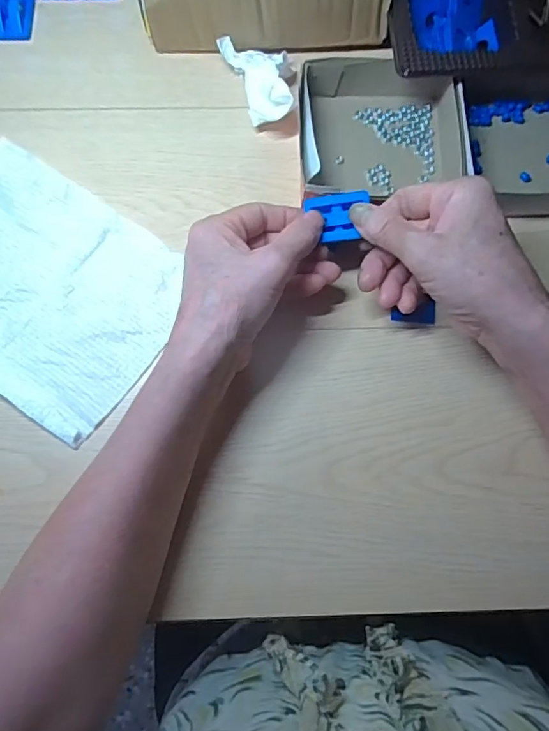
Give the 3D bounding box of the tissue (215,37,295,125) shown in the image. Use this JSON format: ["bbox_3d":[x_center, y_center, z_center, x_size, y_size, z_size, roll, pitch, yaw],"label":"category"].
[{"bbox_3d":[-0.009,-0.233,0.410,0.046,0.027,0.086,-22,77,-5],"label":"tissue"}]

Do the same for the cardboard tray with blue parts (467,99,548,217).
[{"bbox_3d":[0.209,-0.173,0.398,0.095,0.039,0.106,-2,76,0],"label":"cardboard tray with blue parts"}]

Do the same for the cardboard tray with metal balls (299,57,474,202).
[{"bbox_3d":[0.081,-0.180,0.397,0.123,0.034,0.134,-2,76,0],"label":"cardboard tray with metal balls"}]

